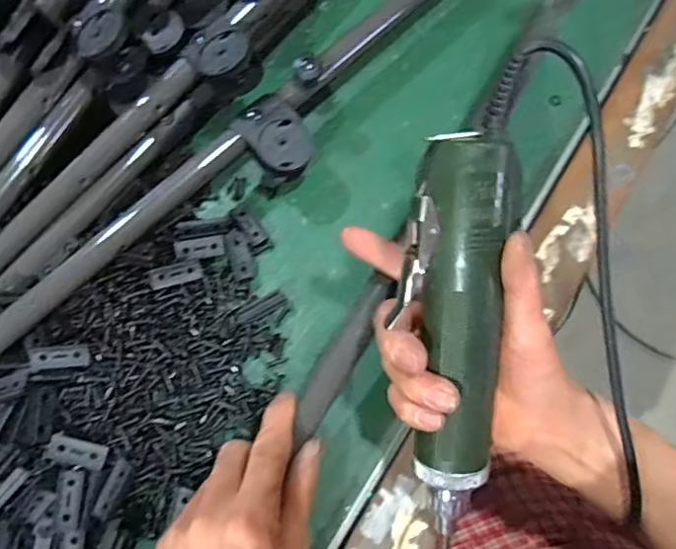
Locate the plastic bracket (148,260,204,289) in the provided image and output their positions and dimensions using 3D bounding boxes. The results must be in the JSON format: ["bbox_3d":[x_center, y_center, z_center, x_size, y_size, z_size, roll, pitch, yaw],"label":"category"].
[{"bbox_3d":[-0.113,0.000,0.395,0.035,0.004,0.014,-15,97,-15],"label":"plastic bracket"}]

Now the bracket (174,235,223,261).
[{"bbox_3d":[-0.098,-0.018,0.403,0.034,0.007,0.015,-11,71,-2],"label":"bracket"}]

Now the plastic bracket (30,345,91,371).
[{"bbox_3d":[-0.178,0.054,0.362,0.034,0.005,0.013,-5,70,-19],"label":"plastic bracket"}]

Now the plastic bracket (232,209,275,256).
[{"bbox_3d":[-0.063,-0.033,0.415,0.016,0.011,0.033,-28,72,-8],"label":"plastic bracket"}]

